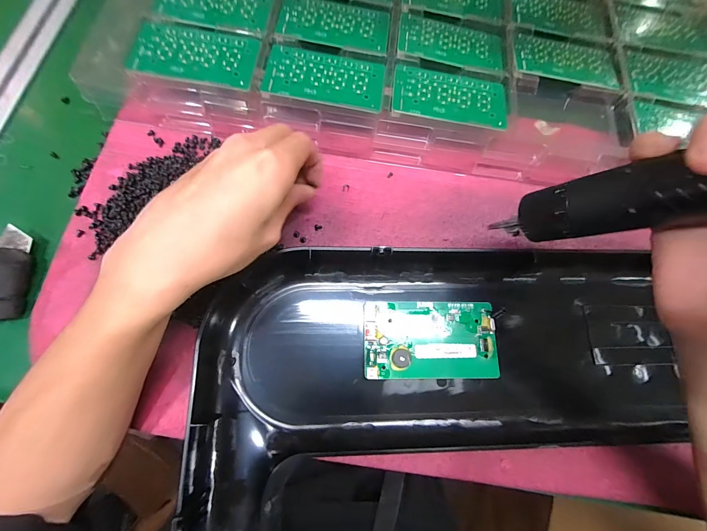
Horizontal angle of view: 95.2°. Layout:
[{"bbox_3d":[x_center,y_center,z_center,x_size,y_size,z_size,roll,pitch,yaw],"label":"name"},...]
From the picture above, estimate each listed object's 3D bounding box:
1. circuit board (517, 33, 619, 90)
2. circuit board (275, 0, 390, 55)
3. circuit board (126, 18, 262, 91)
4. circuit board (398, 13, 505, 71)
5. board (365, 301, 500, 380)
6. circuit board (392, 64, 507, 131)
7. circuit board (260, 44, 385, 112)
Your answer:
[{"bbox_3d":[0.214,-0.207,0.325,0.104,0.004,0.060,6,68,-4],"label":"circuit board"},{"bbox_3d":[-0.018,-0.237,0.316,0.104,0.004,0.060,9,72,-4],"label":"circuit board"},{"bbox_3d":[-0.140,-0.189,0.287,0.104,0.010,0.056,10,76,-3],"label":"circuit board"},{"bbox_3d":[0.098,-0.224,0.323,0.105,0.004,0.058,7,70,-5],"label":"circuit board"},{"bbox_3d":[0.063,0.058,0.256,0.105,0.008,0.059,1,77,-5],"label":"board"},{"bbox_3d":[0.090,-0.157,0.300,0.105,0.004,0.058,8,69,-4],"label":"circuit board"},{"bbox_3d":[-0.026,-0.172,0.295,0.106,0.004,0.057,8,71,-4],"label":"circuit board"}]

